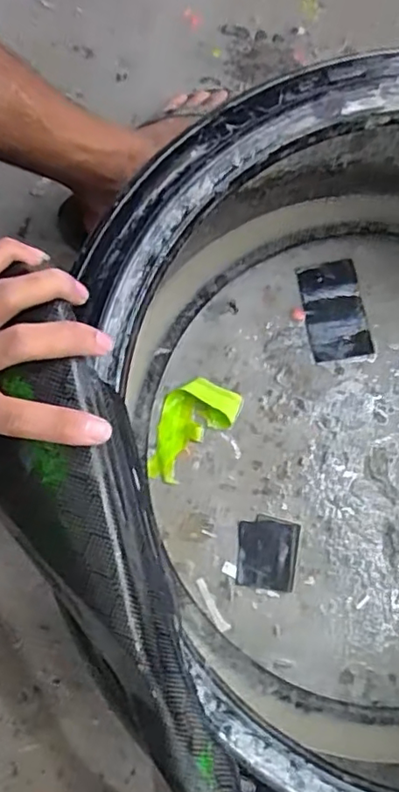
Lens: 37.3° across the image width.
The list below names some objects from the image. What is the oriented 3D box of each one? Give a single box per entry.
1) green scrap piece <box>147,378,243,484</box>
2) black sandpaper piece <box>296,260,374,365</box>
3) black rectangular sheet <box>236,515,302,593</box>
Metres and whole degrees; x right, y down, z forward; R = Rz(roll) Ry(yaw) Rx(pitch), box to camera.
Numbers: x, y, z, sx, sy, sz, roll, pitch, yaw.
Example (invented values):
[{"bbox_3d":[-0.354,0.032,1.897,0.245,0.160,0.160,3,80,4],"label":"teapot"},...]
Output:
[{"bbox_3d":[-0.011,0.040,0.667,0.078,0.019,0.122,24,79,6],"label":"green scrap piece"},{"bbox_3d":[0.159,-0.099,0.699,0.069,0.010,0.123,-10,77,-1],"label":"black sandpaper piece"},{"bbox_3d":[0.074,0.172,0.642,0.066,0.013,0.075,9,78,3],"label":"black rectangular sheet"}]

